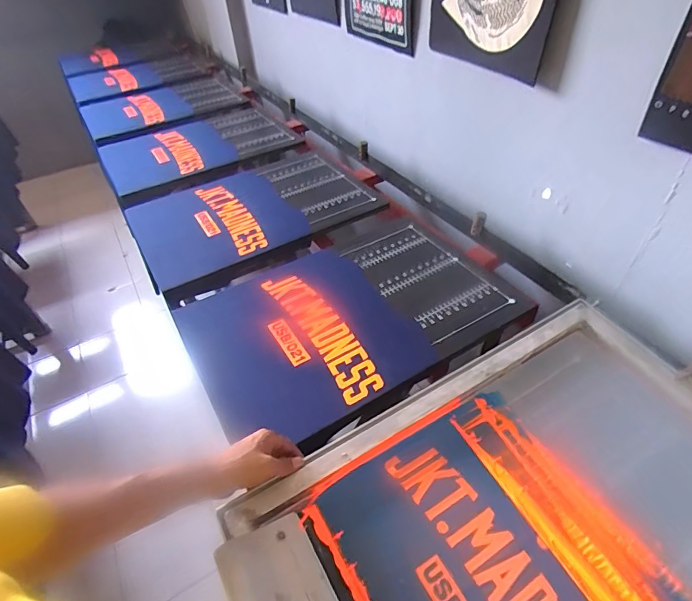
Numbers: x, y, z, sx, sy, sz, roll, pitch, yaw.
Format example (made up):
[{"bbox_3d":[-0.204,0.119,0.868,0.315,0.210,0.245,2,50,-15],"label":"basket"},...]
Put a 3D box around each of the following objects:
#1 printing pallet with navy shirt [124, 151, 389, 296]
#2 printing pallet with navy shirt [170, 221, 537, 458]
[{"bbox_3d":[-0.249,-0.252,1.118,0.602,0.018,0.420,-25,48,-20],"label":"printing pallet with navy shirt"},{"bbox_3d":[0.011,0.027,0.831,0.607,0.035,0.424,-25,48,-20],"label":"printing pallet with navy shirt"}]

